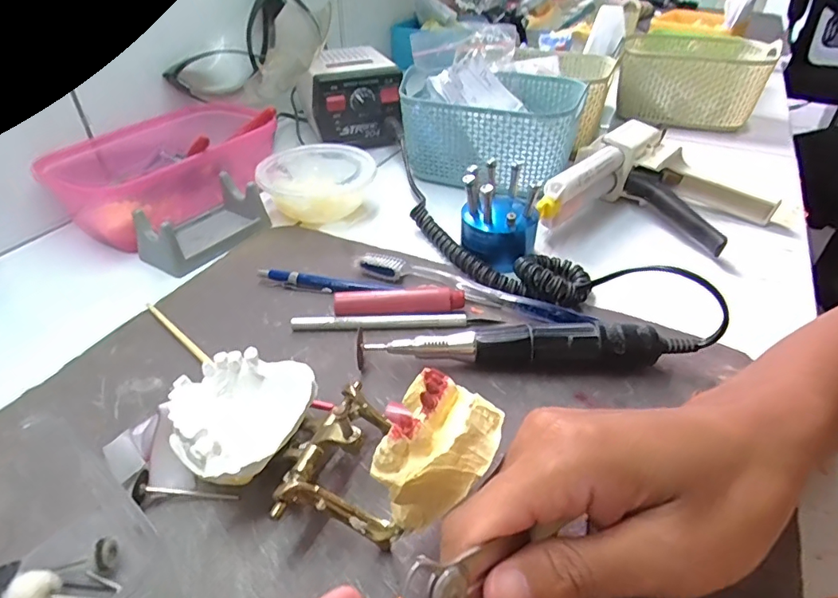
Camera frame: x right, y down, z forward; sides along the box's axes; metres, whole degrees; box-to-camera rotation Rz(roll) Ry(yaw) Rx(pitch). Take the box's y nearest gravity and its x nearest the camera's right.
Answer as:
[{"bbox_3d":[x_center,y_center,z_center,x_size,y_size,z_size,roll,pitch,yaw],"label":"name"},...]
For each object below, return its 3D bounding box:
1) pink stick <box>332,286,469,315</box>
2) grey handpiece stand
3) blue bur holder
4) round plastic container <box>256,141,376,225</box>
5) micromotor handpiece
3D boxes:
[{"bbox_3d":[-0.013,0.002,0.342,0.086,0.017,0.013,-2,38,-2],"label":"pink stick"},{"bbox_3d":[-0.180,-0.066,0.421,0.061,0.035,0.097,19,42,23],"label":"grey handpiece stand"},{"bbox_3d":[0.062,-0.066,0.385,0.056,0.063,0.052,11,40,14],"label":"blue bur holder"},{"bbox_3d":[-0.096,-0.107,0.476,0.100,0.043,0.100,0,38,0],"label":"round plastic container"},{"bbox_3d":[0.065,0.027,0.301,0.184,0.030,0.020,2,38,4],"label":"micromotor handpiece"}]

